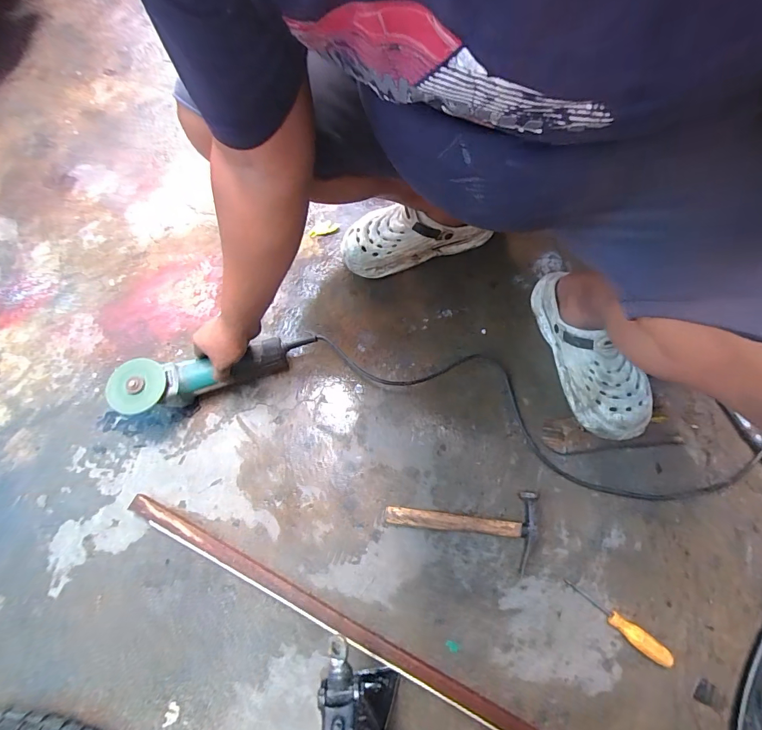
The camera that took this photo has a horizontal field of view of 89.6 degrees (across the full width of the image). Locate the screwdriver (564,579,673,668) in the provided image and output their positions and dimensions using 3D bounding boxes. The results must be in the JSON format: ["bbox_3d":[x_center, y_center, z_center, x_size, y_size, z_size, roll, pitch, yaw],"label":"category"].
[{"bbox_3d":[0.350,0.378,0.568,0.156,0.023,0.026,38,77,13],"label":"screwdriver"}]

